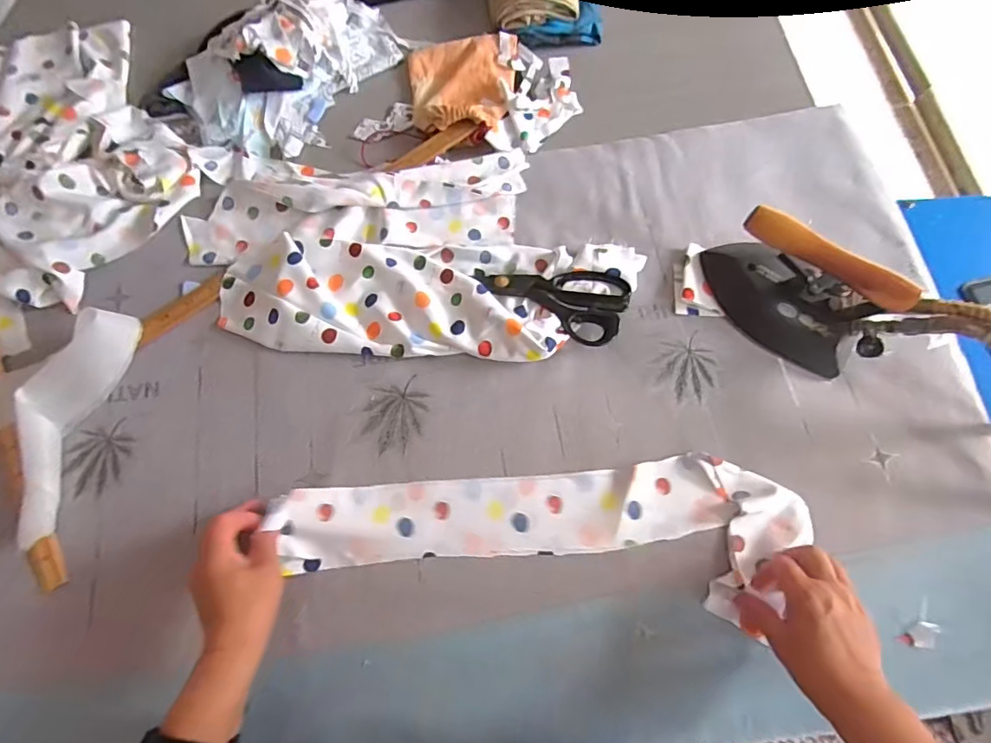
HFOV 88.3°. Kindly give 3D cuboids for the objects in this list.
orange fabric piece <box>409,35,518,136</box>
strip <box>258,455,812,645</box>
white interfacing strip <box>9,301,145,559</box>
[{"bbox_3d":[-0.050,-0.414,0.730,0.146,0.034,0.174,-8,70,-1],"label":"orange fabric piece"},{"bbox_3d":[0.048,0.167,0.524,0.529,0.031,0.139,-2,70,0],"label":"strip"},{"bbox_3d":[-0.491,0.049,0.560,0.083,0.068,0.252,9,71,5],"label":"white interfacing strip"}]

